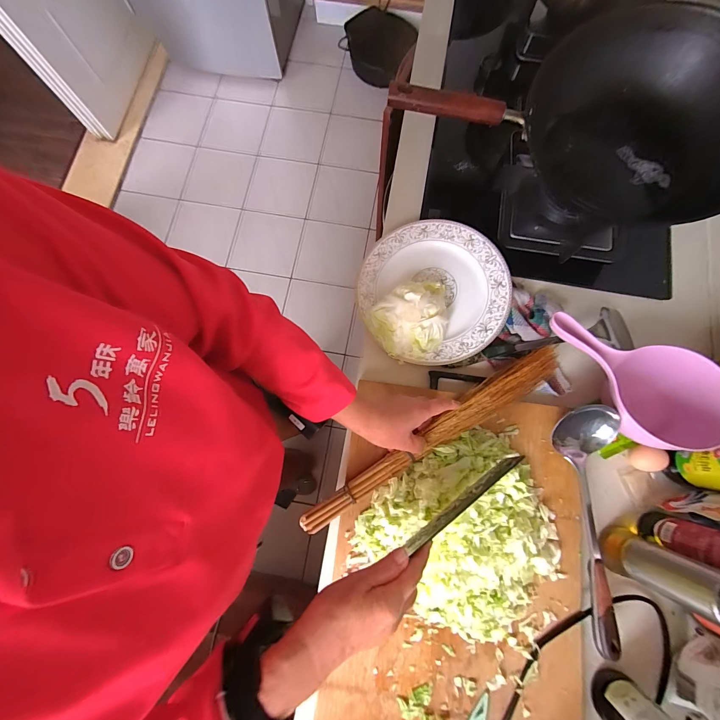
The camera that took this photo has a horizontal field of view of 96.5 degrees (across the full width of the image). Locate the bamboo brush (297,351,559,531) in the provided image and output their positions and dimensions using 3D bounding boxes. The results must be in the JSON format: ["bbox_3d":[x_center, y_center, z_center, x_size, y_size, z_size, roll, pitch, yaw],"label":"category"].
[{"bbox_3d":[0.108,0.114,0.468,0.432,0.043,0.051,-33,80,-5],"label":"bamboo brush"}]

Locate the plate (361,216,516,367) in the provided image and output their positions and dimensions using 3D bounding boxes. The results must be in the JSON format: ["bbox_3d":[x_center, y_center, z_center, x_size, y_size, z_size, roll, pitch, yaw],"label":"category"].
[{"bbox_3d":[0.128,-0.122,0.540,0.243,0.034,0.230,0,79,0],"label":"plate"}]

